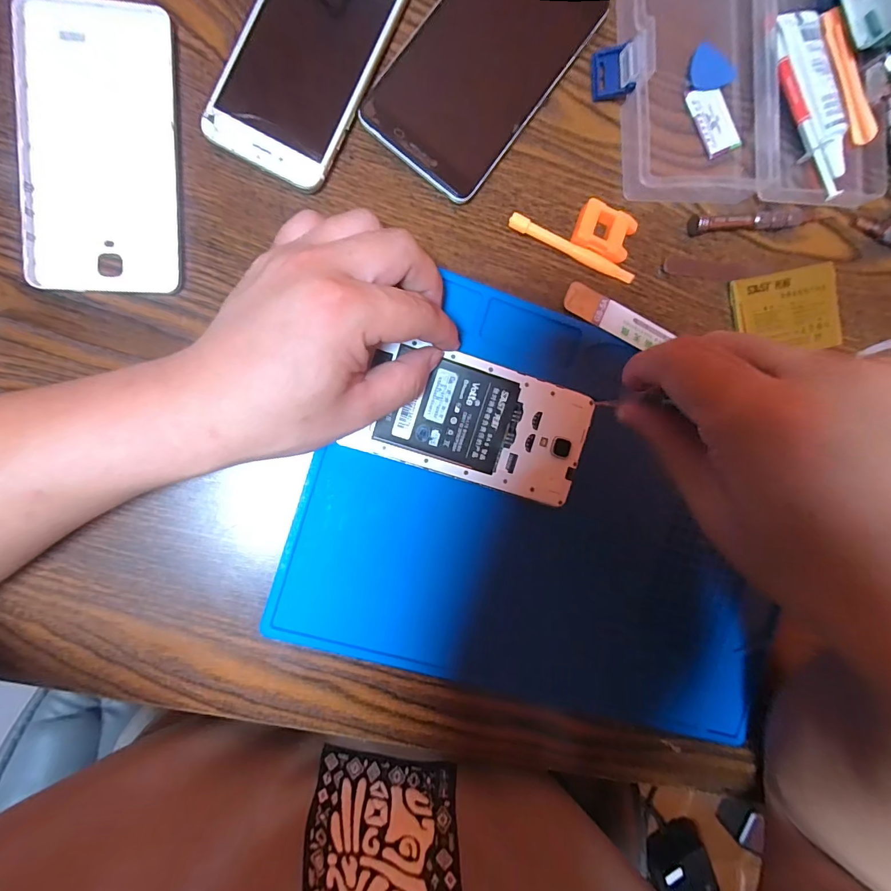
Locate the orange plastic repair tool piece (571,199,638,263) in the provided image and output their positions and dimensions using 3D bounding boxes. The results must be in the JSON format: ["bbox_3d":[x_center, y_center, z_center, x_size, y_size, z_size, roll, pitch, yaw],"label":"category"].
[{"bbox_3d":[0.094,-0.127,0.255,0.034,0.012,0.027,19,90,-9],"label":"orange plastic repair tool piece"}]

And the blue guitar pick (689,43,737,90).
[{"bbox_3d":[0.164,-0.235,0.262,0.032,0.004,0.027,-17,95,-7],"label":"blue guitar pick"}]

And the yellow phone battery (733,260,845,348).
[{"bbox_3d":[0.224,-0.088,0.279,0.077,0.007,0.052,-10,94,-7],"label":"yellow phone battery"}]

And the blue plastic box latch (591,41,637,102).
[{"bbox_3d":[0.098,-0.220,0.251,0.019,0.016,0.027,-8,94,-8],"label":"blue plastic box latch"}]

